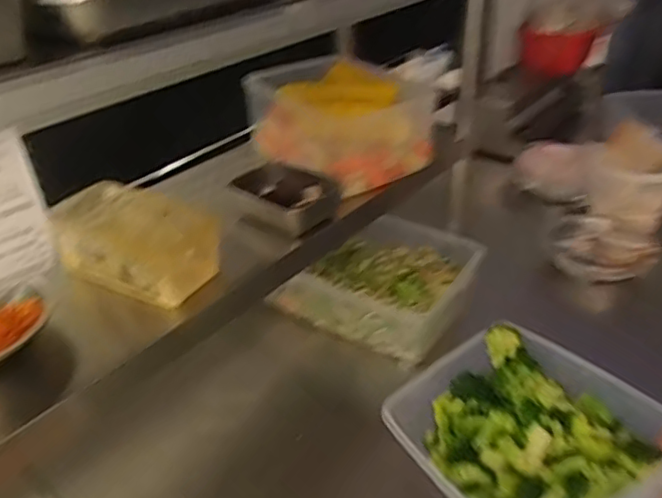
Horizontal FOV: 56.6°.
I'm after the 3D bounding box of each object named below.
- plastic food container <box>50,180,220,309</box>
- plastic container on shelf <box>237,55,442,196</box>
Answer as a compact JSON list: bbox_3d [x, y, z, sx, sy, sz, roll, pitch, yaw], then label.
[{"bbox_3d":[-0.222,-0.009,0.705,0.183,0.078,0.101,15,38,24],"label":"plastic food container"},{"bbox_3d":[0.001,-0.197,0.927,0.273,0.136,0.147,27,44,35],"label":"plastic container on shelf"}]

